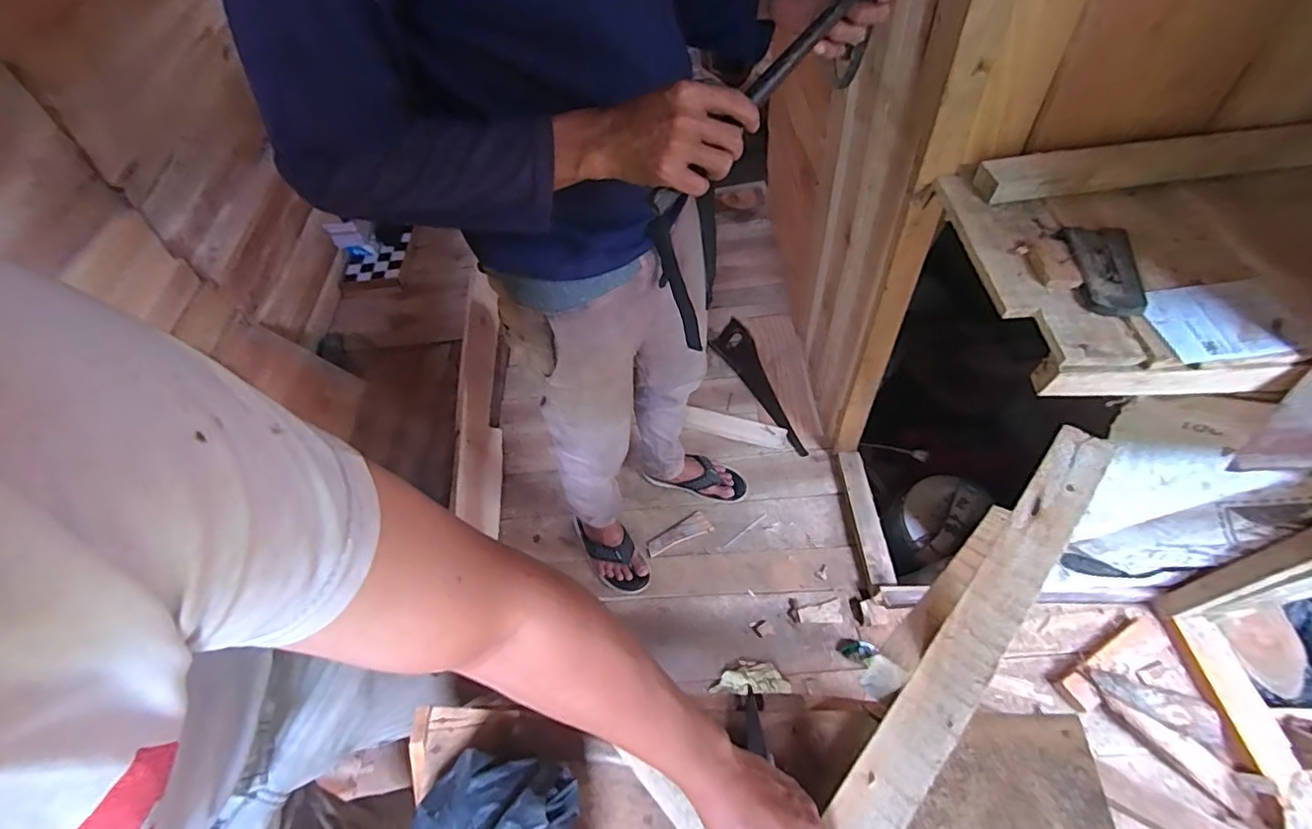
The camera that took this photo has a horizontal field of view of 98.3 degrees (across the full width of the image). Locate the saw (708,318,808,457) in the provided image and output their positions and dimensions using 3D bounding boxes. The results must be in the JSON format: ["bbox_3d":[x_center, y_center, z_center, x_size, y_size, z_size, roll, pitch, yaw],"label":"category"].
[{"bbox_3d":[0.319,-0.089,1.647,0.124,0.035,0.498,-24,55,-13],"label":"saw"}]

